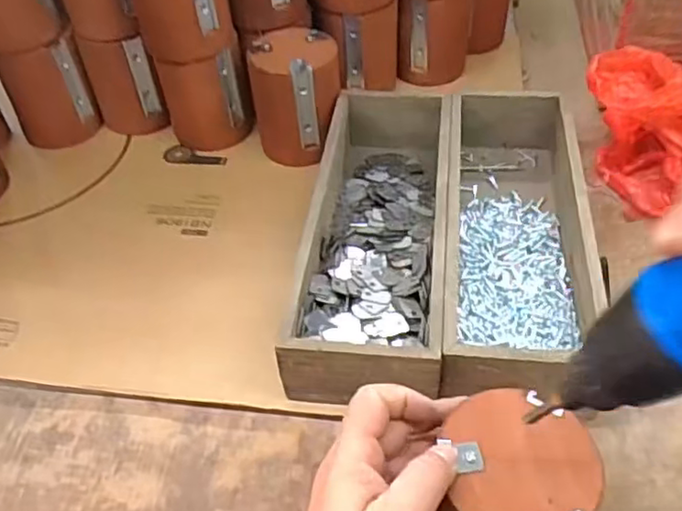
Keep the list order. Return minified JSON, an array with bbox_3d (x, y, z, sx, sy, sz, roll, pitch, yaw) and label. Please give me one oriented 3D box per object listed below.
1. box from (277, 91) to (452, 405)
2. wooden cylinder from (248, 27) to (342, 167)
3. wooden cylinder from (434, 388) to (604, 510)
[{"bbox_3d":[0.030,-0.024,0.497,0.099,0.065,0.297,4,48,7],"label":"box"},{"bbox_3d":[-0.039,-0.144,0.586,0.076,0.099,0.070,-3,47,0],"label":"wooden cylinder"},{"bbox_3d":[0.087,0.129,0.333,0.070,0.092,0.081,7,48,9],"label":"wooden cylinder"}]

